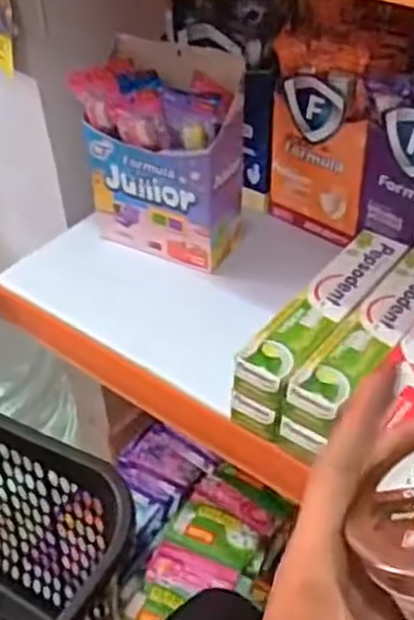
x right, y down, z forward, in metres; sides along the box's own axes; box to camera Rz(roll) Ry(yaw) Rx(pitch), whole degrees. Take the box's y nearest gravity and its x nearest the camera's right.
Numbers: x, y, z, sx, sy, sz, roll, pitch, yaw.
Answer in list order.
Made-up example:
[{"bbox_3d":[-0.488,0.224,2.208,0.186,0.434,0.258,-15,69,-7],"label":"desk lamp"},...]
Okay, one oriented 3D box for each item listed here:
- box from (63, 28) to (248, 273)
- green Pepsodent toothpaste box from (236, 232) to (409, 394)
[{"bbox_3d":[-0.040,-0.147,0.730,0.139,0.190,0.074,21,48,24],"label":"box"},{"bbox_3d":[0.097,0.003,0.616,0.045,0.034,0.202,26,50,27],"label":"green Pepsodent toothpaste box"}]

